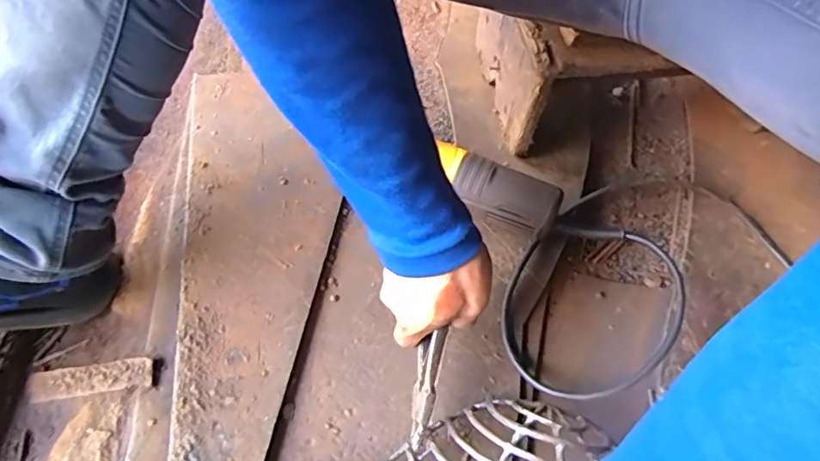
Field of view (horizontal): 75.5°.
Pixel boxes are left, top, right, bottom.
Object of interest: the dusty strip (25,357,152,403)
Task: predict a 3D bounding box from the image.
[{"bbox_3d":[-0.291,0.134,0.477,0.125,0.011,0.026,-10,58,10],"label":"dusty strip"}]

